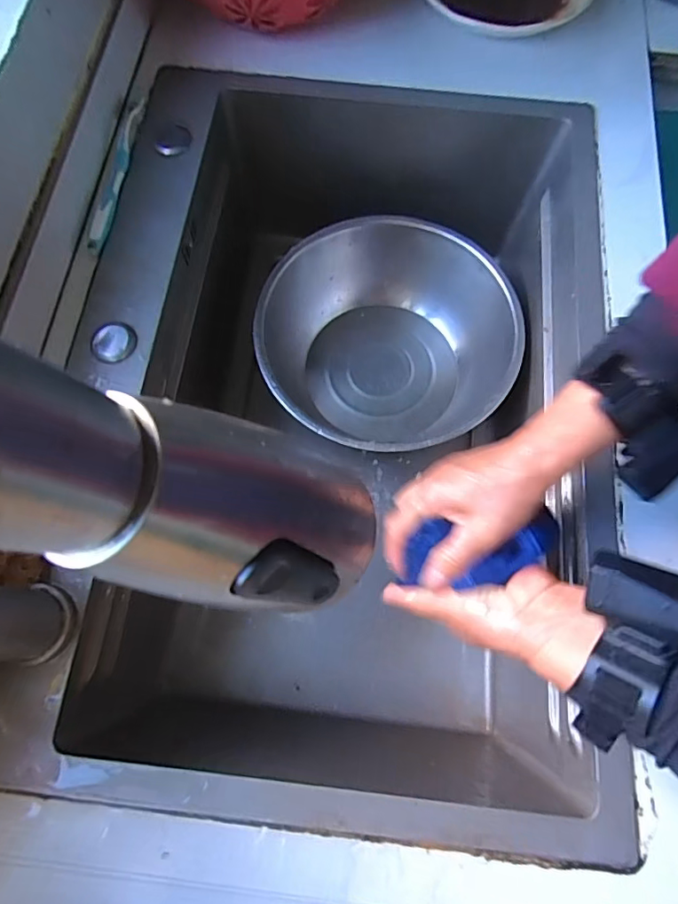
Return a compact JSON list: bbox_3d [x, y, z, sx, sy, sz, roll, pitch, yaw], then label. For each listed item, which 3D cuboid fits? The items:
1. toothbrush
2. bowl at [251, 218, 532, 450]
[{"bbox_3d":[-0.209,-0.261,0.478,0.018,0.011,0.176,6,71,1],"label":"toothbrush"},{"bbox_3d":[0.051,-0.124,0.602,0.276,0.114,0.268,0,71,-1],"label":"bowl"}]

